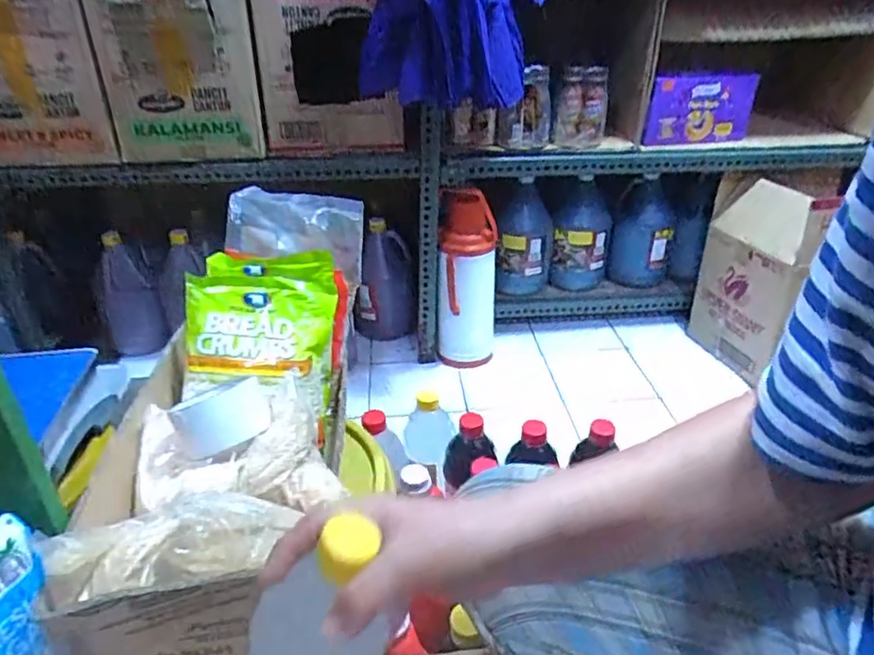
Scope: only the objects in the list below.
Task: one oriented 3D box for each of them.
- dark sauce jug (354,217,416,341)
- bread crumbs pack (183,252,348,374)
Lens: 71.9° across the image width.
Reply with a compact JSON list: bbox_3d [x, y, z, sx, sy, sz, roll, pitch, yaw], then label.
[{"bbox_3d":[-0.127,-0.117,1.464,0.141,0.277,0.138,-1,29,-1],"label":"dark sauce jug"},{"bbox_3d":[-0.187,-0.016,0.636,0.160,0.038,0.141,1,71,2],"label":"bread crumbs pack"}]

